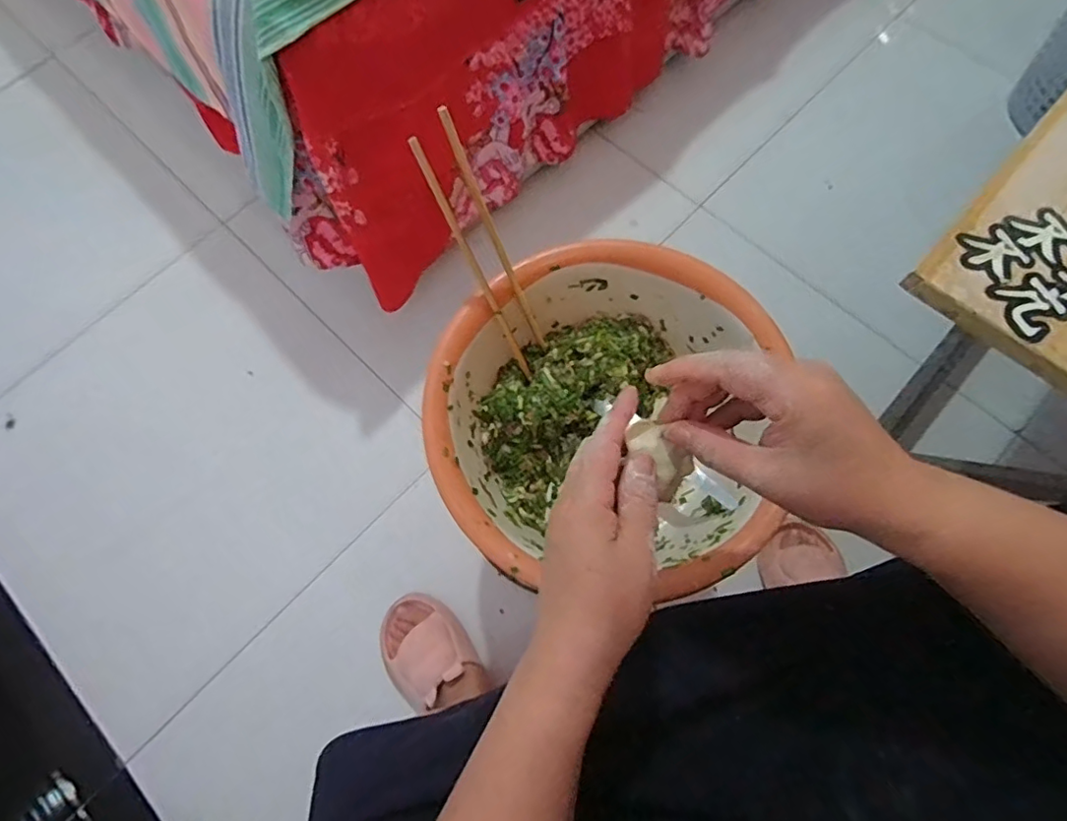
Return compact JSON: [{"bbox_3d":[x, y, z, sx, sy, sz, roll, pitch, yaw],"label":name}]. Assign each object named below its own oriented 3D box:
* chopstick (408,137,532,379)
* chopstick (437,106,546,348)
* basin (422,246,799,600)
[{"bbox_3d":[-0.045,-0.111,0.453,0.007,0.212,0.013,-34,36,-9],"label":"chopstick"},{"bbox_3d":[-0.028,-0.131,0.448,0.008,0.211,0.008,-36,45,-10],"label":"chopstick"},{"bbox_3d":[0.050,0.006,0.486,0.258,0.100,0.262,0,72,1],"label":"basin"}]

